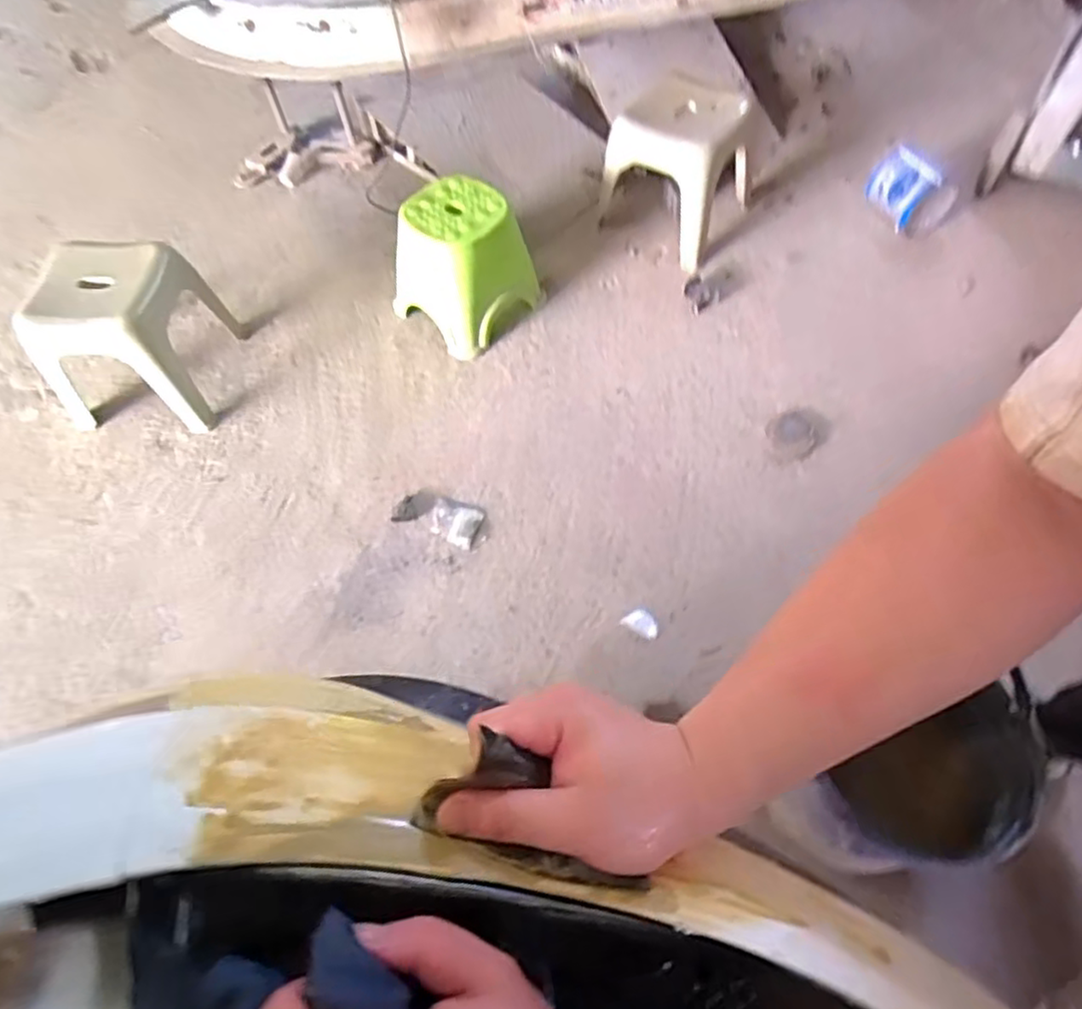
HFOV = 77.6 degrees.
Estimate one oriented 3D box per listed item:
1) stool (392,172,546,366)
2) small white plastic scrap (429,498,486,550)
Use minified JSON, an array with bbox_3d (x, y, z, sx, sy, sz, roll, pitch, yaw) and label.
[{"bbox_3d":[-0.181,-0.575,1.612,0.253,0.299,0.282,37,66,22],"label":"stool"},{"bbox_3d":[-0.174,0.041,1.407,0.119,0.012,0.092,14,59,10],"label":"small white plastic scrap"}]

